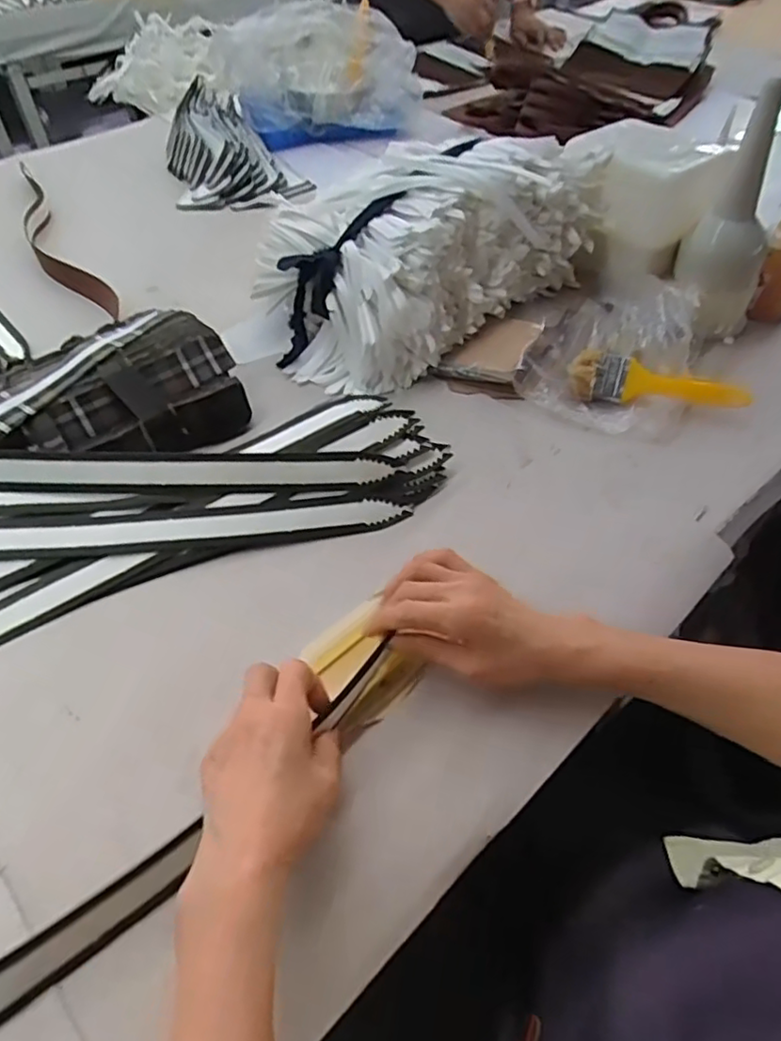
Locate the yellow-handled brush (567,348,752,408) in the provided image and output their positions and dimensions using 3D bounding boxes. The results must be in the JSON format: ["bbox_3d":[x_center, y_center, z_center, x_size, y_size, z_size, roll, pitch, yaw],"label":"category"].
[{"bbox_3d":[0.274,-0.142,0.657,0.174,0.027,0.049,10,51,9],"label":"yellow-handled brush"}]

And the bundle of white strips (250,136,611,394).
[{"bbox_3d":[0.025,-0.305,0.727,0.374,0.168,0.236,-31,53,-23],"label":"bundle of white strips"}]

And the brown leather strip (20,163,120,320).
[{"bbox_3d":[-0.486,-0.403,0.922,0.061,0.055,0.455,-26,54,-20],"label":"brown leather strip"}]

